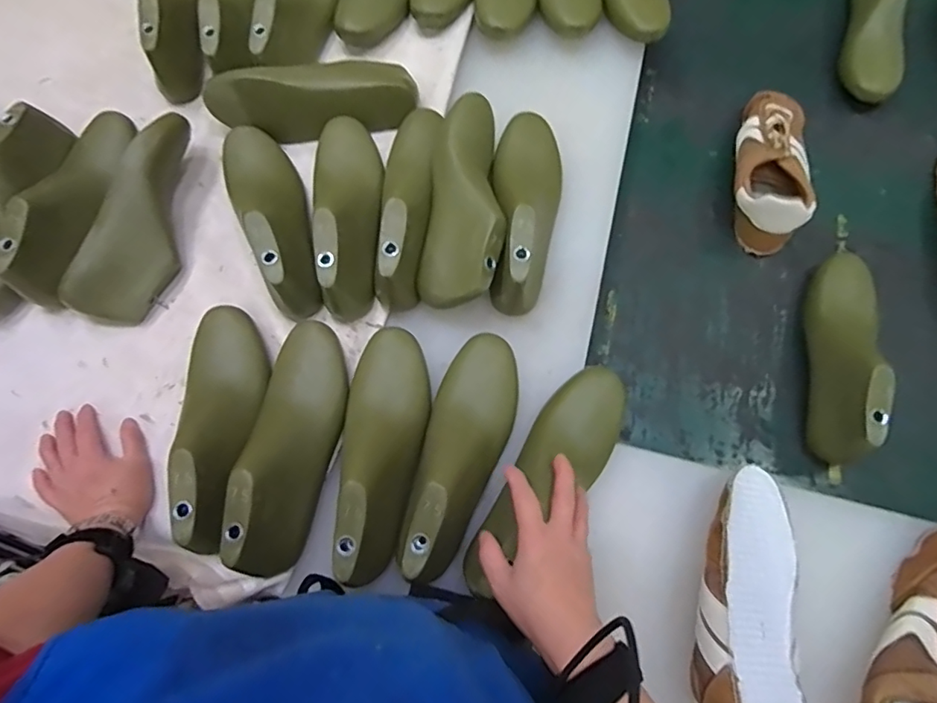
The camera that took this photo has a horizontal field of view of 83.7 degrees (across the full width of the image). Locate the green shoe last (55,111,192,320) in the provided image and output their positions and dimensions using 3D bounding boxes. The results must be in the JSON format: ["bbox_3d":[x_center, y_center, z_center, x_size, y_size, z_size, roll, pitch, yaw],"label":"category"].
[{"bbox_3d":[-0.362,-0.148,0.597,0.080,0.074,0.242,22,75,7],"label":"green shoe last"}]

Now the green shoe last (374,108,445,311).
[{"bbox_3d":[-0.068,-0.175,0.569,0.062,0.075,0.247,4,74,2],"label":"green shoe last"}]

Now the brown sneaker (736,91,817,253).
[{"bbox_3d":[0.383,-0.242,0.664,0.086,0.082,0.234,14,75,5],"label":"brown sneaker"}]

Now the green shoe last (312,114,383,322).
[{"bbox_3d":[-0.135,-0.160,0.572,0.078,0.081,0.236,-7,74,-1],"label":"green shoe last"}]

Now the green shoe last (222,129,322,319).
[{"bbox_3d":[-0.222,-0.160,0.581,0.074,0.087,0.248,-22,75,-5],"label":"green shoe last"}]

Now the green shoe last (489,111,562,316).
[{"bbox_3d":[0.064,-0.164,0.578,0.074,0.087,0.243,4,74,2],"label":"green shoe last"}]

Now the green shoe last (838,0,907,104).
[{"bbox_3d":[0.561,-0.463,0.717,0.072,0.087,0.252,11,74,4],"label":"green shoe last"}]

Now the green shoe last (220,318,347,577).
[{"bbox_3d":[-0.170,0.083,0.498,0.078,0.070,0.242,4,74,2],"label":"green shoe last"}]

